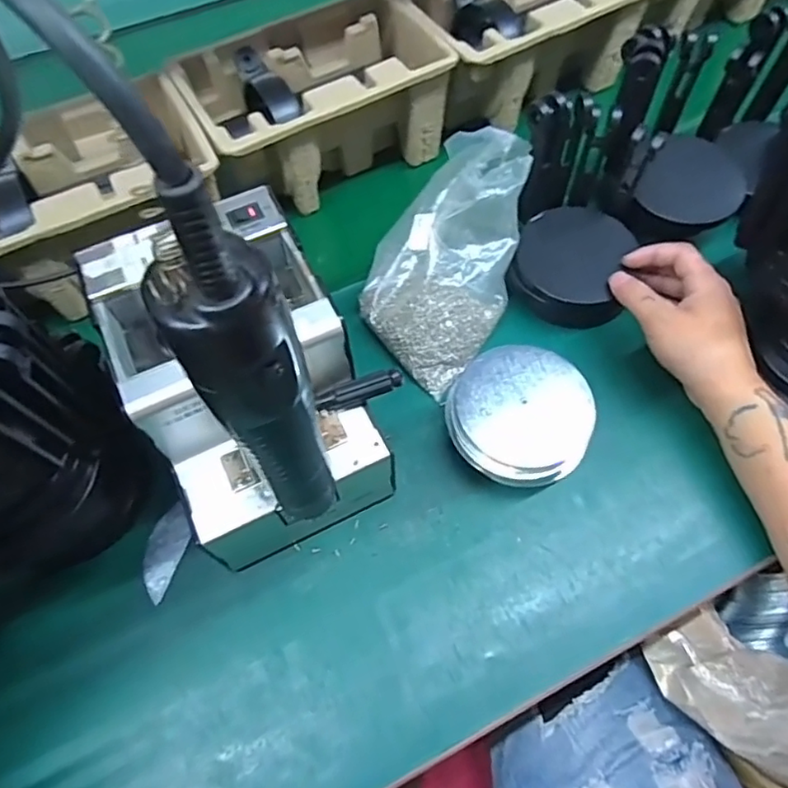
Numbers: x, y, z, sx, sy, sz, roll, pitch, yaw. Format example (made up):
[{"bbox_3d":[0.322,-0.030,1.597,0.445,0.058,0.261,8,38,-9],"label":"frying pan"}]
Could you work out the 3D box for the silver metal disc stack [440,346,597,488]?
[{"bbox_3d":[0.090,0.021,0.429,0.100,0.048,0.097,-40,68,-18],"label":"silver metal disc stack"}]

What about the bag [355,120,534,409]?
[{"bbox_3d":[0.036,-0.113,0.463,0.117,0.108,0.163,32,67,17],"label":"bag"}]

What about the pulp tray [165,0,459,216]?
[{"bbox_3d":[-0.072,-0.271,0.560,0.228,0.101,0.137,-28,65,-13],"label":"pulp tray"}]

